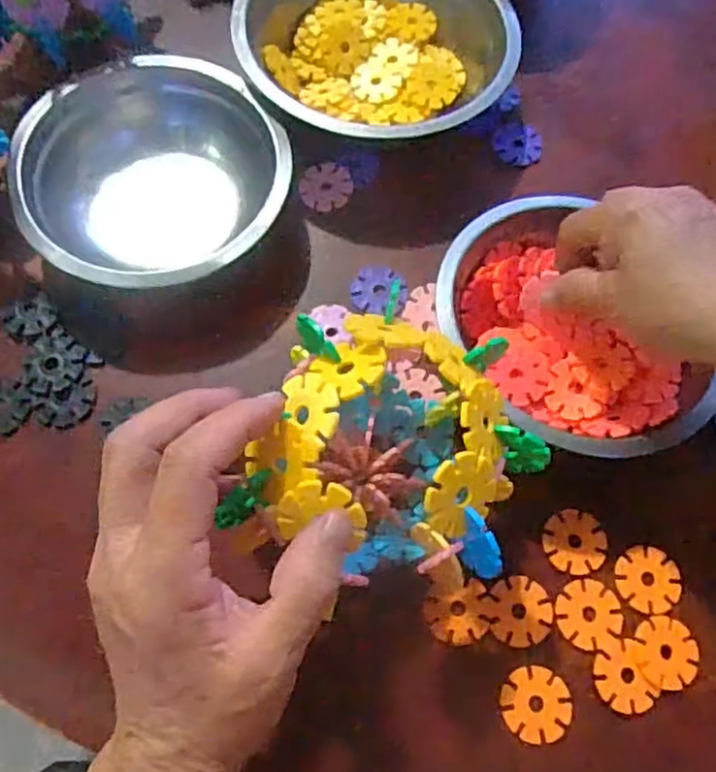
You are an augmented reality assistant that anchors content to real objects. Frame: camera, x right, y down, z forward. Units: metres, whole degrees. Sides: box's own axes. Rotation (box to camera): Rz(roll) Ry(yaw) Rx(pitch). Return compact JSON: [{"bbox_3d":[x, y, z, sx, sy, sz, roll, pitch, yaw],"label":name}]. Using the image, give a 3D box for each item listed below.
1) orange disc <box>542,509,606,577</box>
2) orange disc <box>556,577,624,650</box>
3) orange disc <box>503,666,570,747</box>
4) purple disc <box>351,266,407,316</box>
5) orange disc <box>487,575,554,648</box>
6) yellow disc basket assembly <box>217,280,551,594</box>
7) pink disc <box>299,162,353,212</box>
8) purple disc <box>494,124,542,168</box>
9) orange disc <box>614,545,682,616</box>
[{"bbox_3d":[0.108,0.077,0.334,0.031,0.004,0.030,1,69,-2],"label":"orange disc"},{"bbox_3d":[0.112,0.109,0.322,0.031,0.004,0.031,1,69,-2],"label":"orange disc"},{"bbox_3d":[0.082,0.145,0.305,0.030,0.004,0.030,1,69,-2],"label":"orange disc"},{"bbox_3d":[0.012,-0.054,0.379,0.030,0.004,0.030,1,69,-2],"label":"purple disc"},{"bbox_3d":[0.077,0.107,0.320,0.031,0.004,0.031,1,69,-2],"label":"orange disc"},{"bbox_3d":[0.016,0.031,0.288,0.109,0.100,0.084,11,69,2],"label":"yellow disc basket assembly"},{"bbox_3d":[-0.020,-0.119,0.402,0.030,0.005,0.032,1,69,-2],"label":"pink disc"},{"bbox_3d":[0.100,-0.153,0.422,0.031,0.008,0.028,5,69,-1],"label":"purple disc"},{"bbox_3d":[0.143,0.095,0.329,0.031,0.004,0.031,1,69,-2],"label":"orange disc"}]

